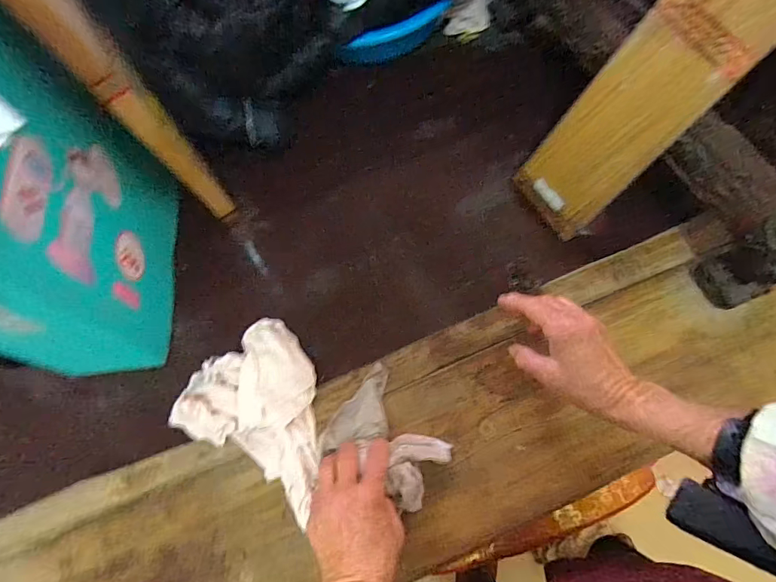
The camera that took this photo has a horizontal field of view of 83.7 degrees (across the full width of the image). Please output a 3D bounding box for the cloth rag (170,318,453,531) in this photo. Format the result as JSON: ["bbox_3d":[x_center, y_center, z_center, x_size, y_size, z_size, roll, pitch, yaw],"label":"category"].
[{"bbox_3d":[-0.079,0.135,0.452,0.264,0.048,0.155,31,72,13],"label":"cloth rag"}]

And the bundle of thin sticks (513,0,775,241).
[{"bbox_3d":[0.252,-0.196,0.410,0.025,0.343,0.106,-17,67,-31],"label":"bundle of thin sticks"}]

